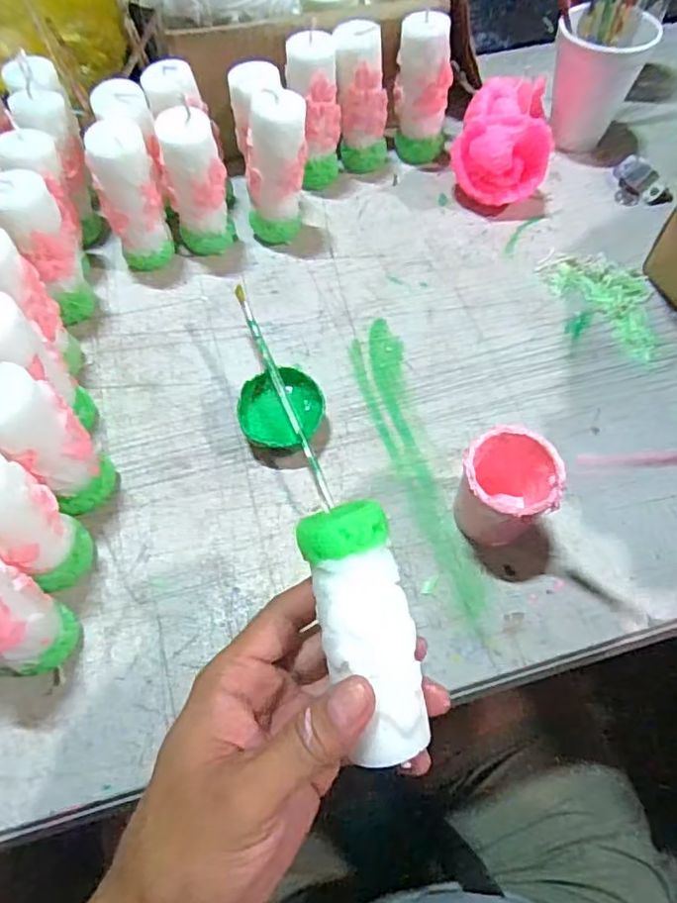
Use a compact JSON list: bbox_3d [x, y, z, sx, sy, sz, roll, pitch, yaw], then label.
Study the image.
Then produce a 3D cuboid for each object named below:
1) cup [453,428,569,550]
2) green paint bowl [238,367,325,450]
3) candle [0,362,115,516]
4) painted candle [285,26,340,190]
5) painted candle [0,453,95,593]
[{"bbox_3d":[0.092,0.024,0.334,0.049,0.066,0.048,0,60,0],"label":"cup"},{"bbox_3d":[-0.037,-0.025,0.384,0.050,0.029,0.051,0,60,0],"label":"green paint bowl"},{"bbox_3d":[-0.161,-0.003,0.330,0.039,0.106,0.039,0,60,0],"label":"candle"},{"bbox_3d":[-0.020,-0.269,0.476,0.038,0.112,0.033,-36,66,-18],"label":"painted candle"},{"bbox_3d":[-0.164,0.038,0.306,0.036,0.107,0.040,16,62,9],"label":"painted candle"}]

